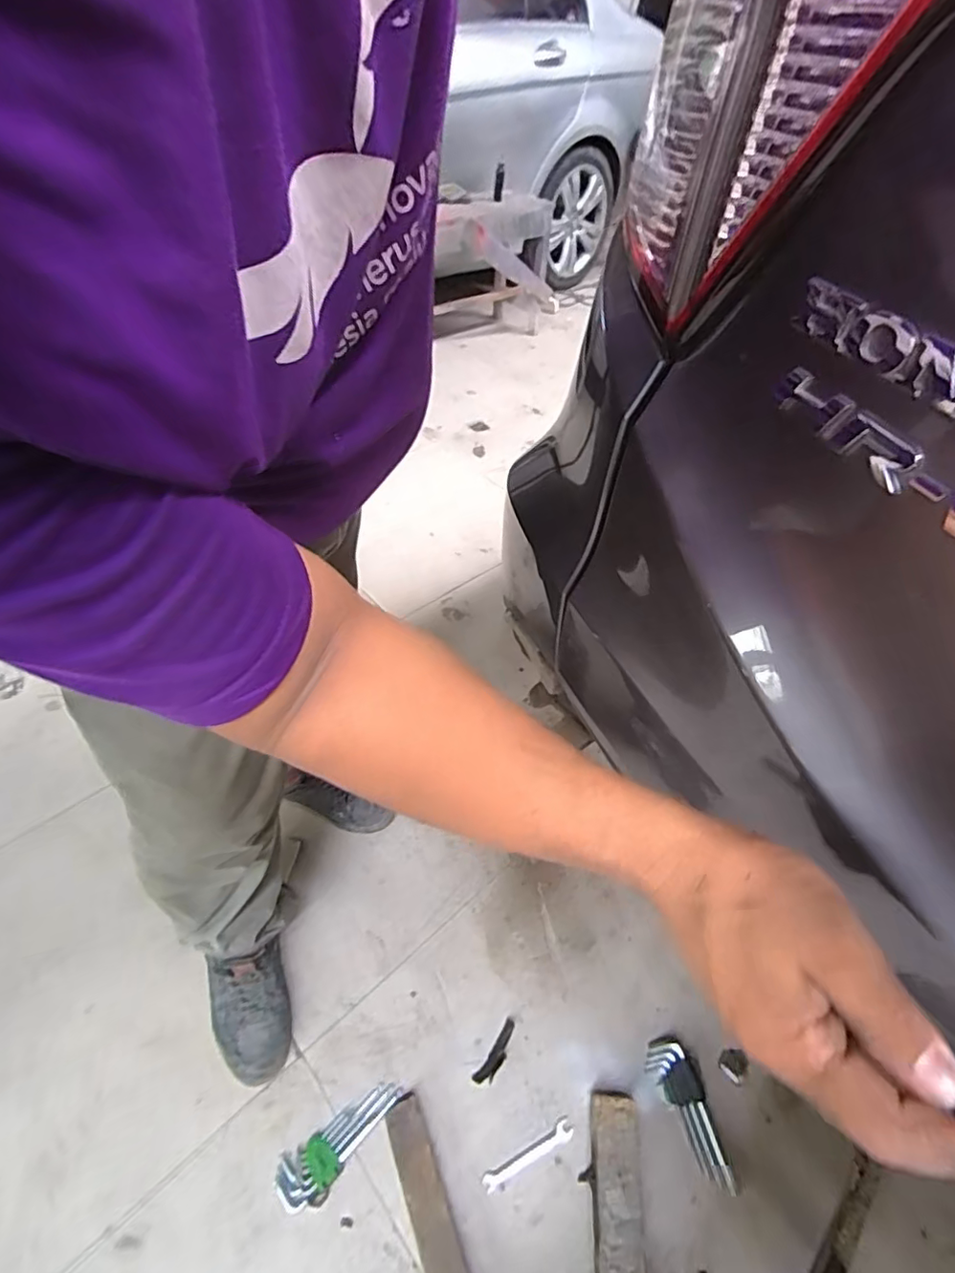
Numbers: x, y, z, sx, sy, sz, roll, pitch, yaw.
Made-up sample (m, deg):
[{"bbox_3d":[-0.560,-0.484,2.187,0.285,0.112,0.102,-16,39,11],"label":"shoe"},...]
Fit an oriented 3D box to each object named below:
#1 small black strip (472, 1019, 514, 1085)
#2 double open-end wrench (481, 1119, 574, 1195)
[{"bbox_3d":[0.029,0.615,0.822,0.025,0.005,0.091,32,54,21],"label":"small black strip"},{"bbox_3d":[0.069,0.699,0.752,0.132,0.007,0.021,-17,53,-19],"label":"double open-end wrench"}]

